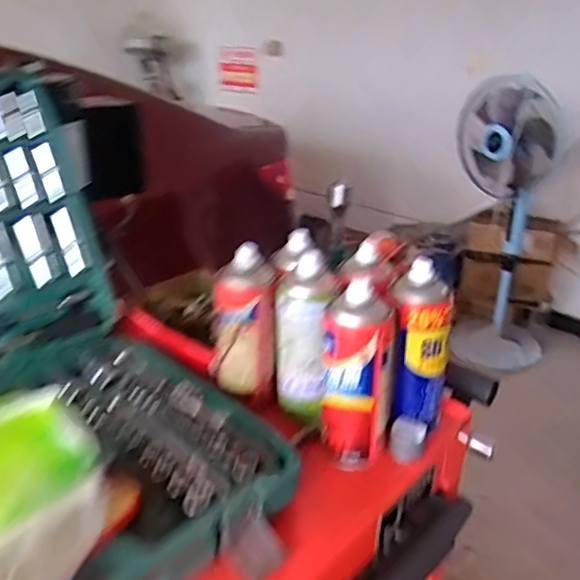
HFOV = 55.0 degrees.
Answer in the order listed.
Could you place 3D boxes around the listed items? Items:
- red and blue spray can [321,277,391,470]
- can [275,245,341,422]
[{"bbox_3d":[0.057,0.080,0.522,0.053,0.174,0.050,4,25,4],"label":"red and blue spray can"},{"bbox_3d":[0.027,0.052,0.580,0.061,0.171,0.062,1,25,-1],"label":"can"}]

